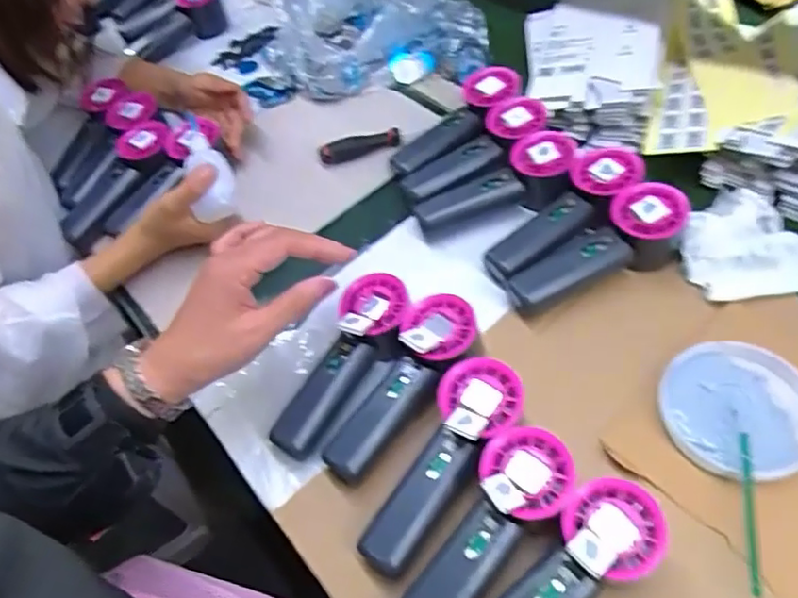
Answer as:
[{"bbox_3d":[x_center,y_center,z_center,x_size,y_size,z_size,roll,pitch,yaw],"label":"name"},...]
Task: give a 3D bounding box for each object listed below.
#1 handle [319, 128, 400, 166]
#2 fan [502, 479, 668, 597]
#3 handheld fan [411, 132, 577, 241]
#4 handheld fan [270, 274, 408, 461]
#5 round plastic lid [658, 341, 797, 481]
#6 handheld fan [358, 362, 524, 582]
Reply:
[{"bbox_3d":[-0.042,-0.165,0.666,0.087,0.019,0.023,-11,53,-1],"label":"handle"},{"bbox_3d":[0.088,0.168,0.352,0.155,0.028,0.051,-42,59,-6],"label":"fan"},{"bbox_3d":[0.092,-0.102,0.574,0.156,0.041,0.052,-26,53,7],"label":"handheld fan"},{"bbox_3d":[-0.045,0.049,0.469,0.050,0.028,0.155,24,75,22],"label":"handheld fan"},{"bbox_3d":[0.237,0.076,0.427,0.099,0.018,0.100,-4,53,5],"label":"round plastic lid"},{"bbox_3d":[0.027,0.107,0.406,0.052,0.027,0.153,28,75,24],"label":"handheld fan"}]

